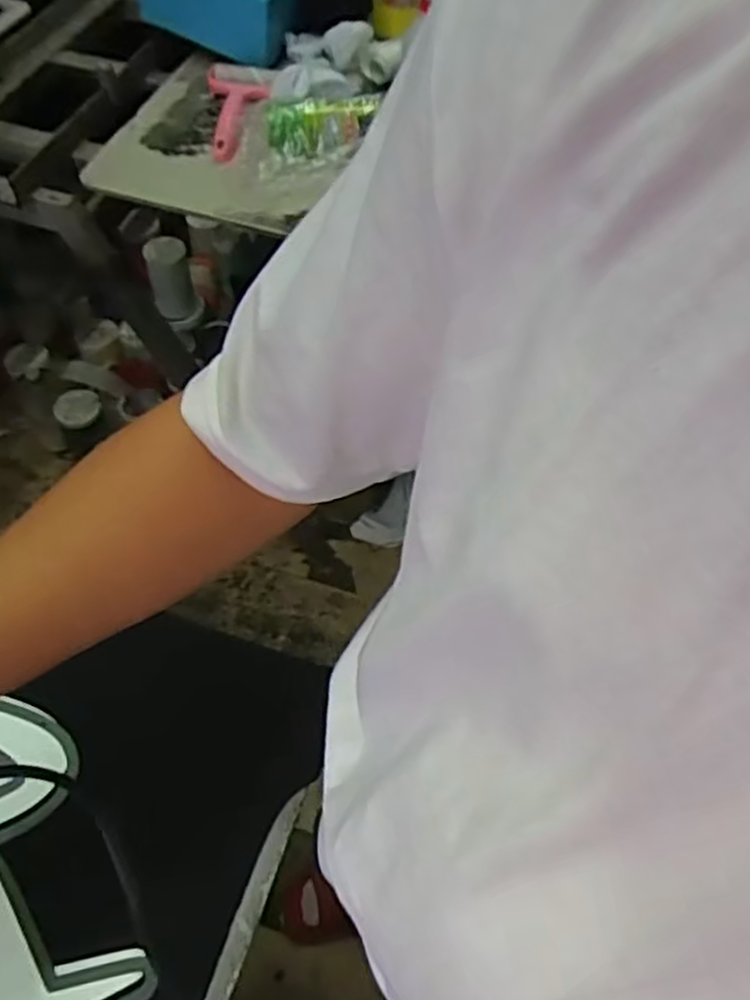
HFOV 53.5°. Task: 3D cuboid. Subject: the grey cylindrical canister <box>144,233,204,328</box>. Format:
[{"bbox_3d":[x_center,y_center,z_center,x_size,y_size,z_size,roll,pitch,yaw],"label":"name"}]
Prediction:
[{"bbox_3d":[-0.472,-0.509,1.754,0.105,0.206,0.102,2,56,-2],"label":"grey cylindrical canister"}]

